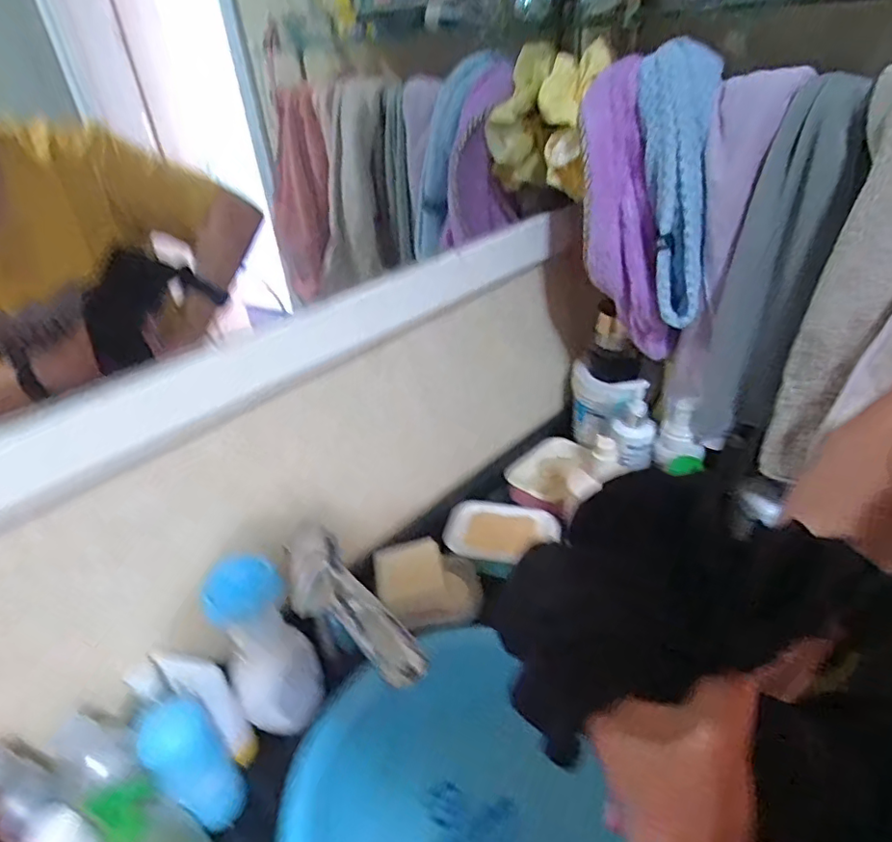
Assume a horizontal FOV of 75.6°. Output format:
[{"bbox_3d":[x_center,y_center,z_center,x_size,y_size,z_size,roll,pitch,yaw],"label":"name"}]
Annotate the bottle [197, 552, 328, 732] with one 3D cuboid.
[{"bbox_3d":[-0.169,0.209,0.542,0.076,0.166,0.076,-3,34,2],"label":"bottle"}]

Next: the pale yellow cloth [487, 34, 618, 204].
[{"bbox_3d":[0.107,-0.322,0.616,0.131,0.133,0.055,25,44,37],"label":"pale yellow cloth"}]

